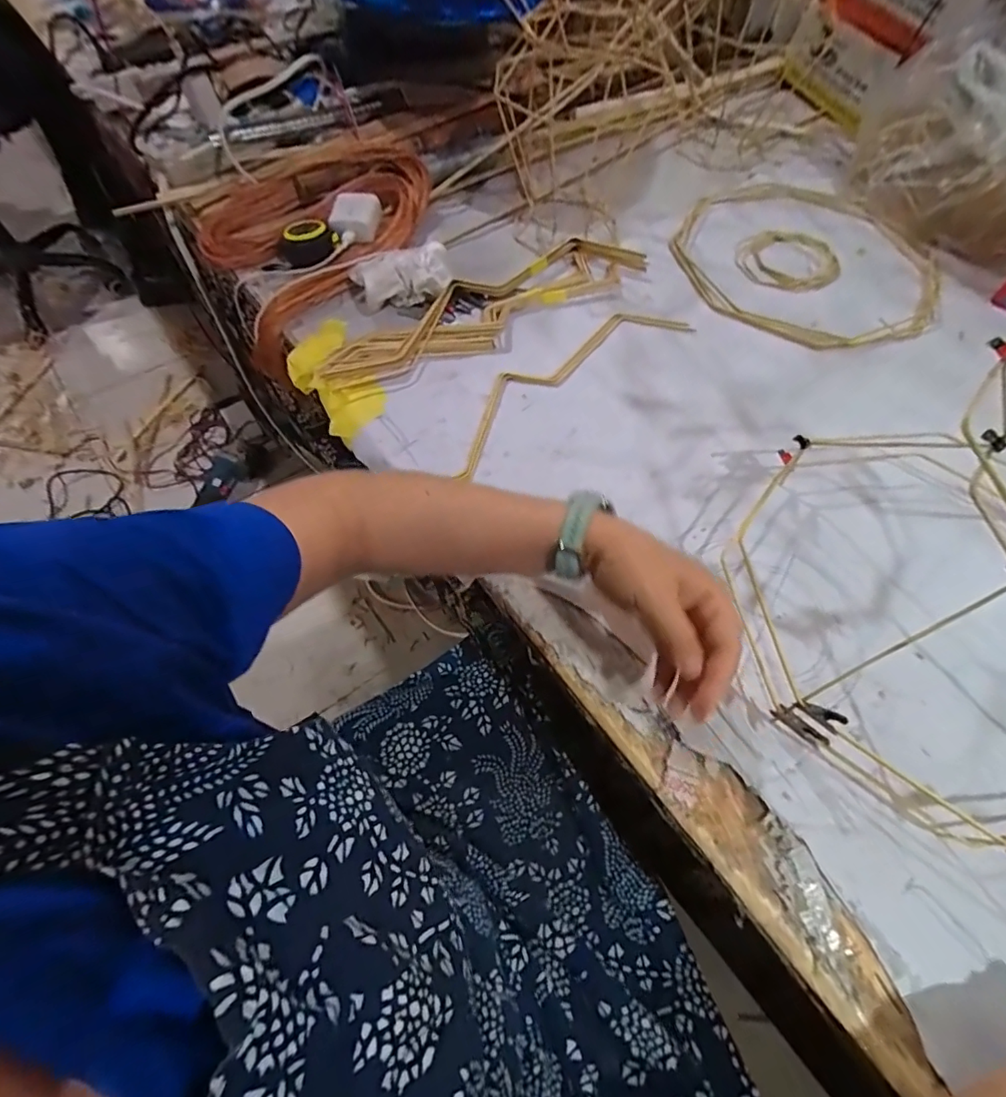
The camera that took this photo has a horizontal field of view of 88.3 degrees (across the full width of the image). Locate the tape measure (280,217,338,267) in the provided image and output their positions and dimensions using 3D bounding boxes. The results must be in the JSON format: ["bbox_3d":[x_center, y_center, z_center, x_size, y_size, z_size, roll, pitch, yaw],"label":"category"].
[{"bbox_3d":[-0.229,-0.363,0.613,0.064,0.027,0.059,-18,62,-10],"label":"tape measure"}]

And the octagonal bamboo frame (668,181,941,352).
[{"bbox_3d":[0.402,-0.395,0.698,0.353,0.012,0.366,-12,61,-10],"label":"octagonal bamboo frame"}]

